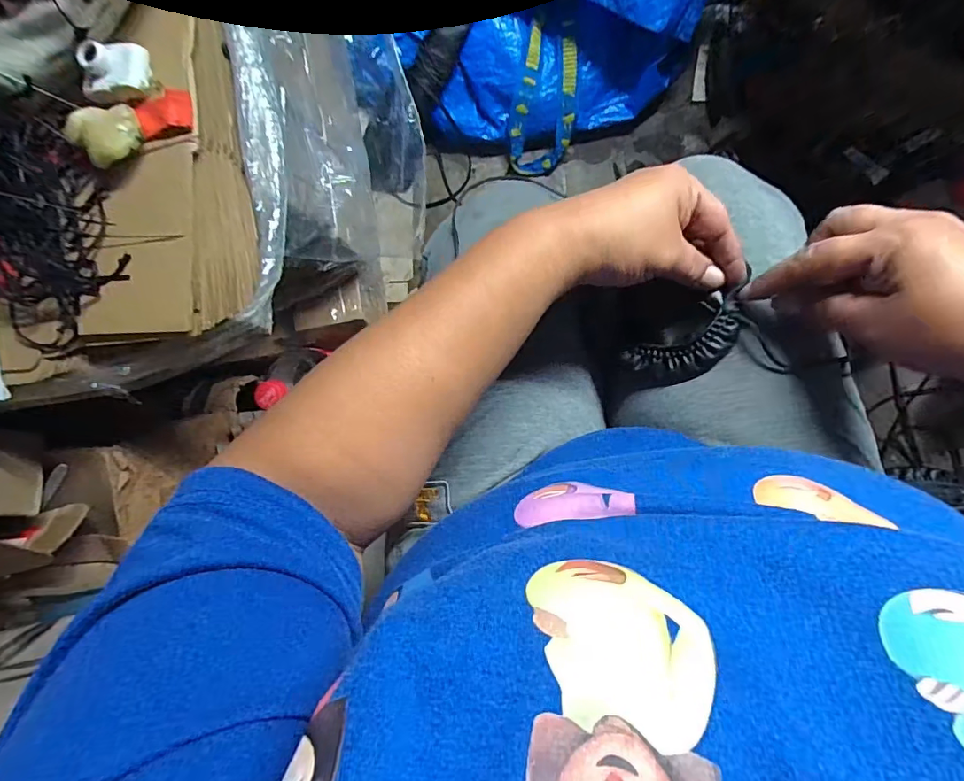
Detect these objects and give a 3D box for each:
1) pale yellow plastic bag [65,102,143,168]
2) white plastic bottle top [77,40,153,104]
[{"bbox_3d":[-0.238,-0.164,0.312,0.035,0.019,0.040,37,97,6],"label":"pale yellow plastic bag"},{"bbox_3d":[-0.239,-0.207,0.318,0.036,0.021,0.036,4,92,9],"label":"white plastic bottle top"}]

